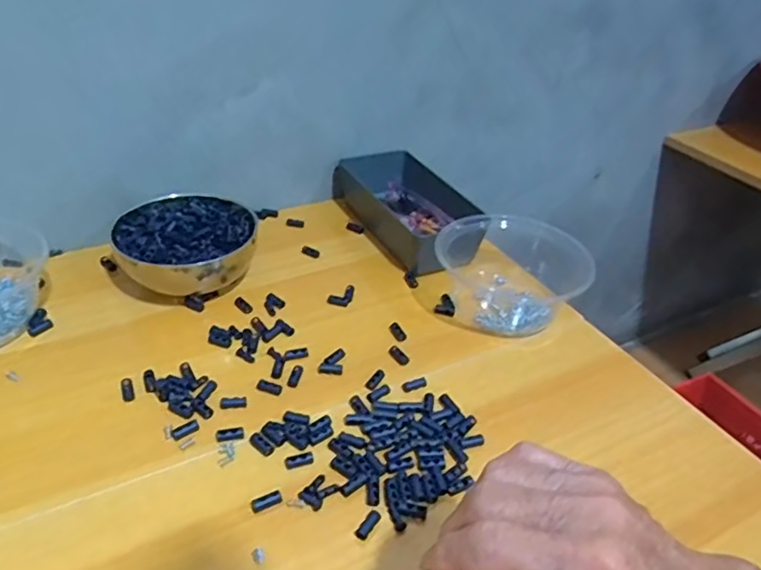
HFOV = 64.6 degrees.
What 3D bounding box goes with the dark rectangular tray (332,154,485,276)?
[{"bbox_3d":[0.031,-0.081,0.652,0.106,0.049,0.182,-13,40,-22],"label":"dark rectangular tray"}]

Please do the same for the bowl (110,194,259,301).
[{"bbox_3d":[-0.178,-0.034,0.560,0.125,0.052,0.113,-13,40,-22],"label":"bowl"}]

